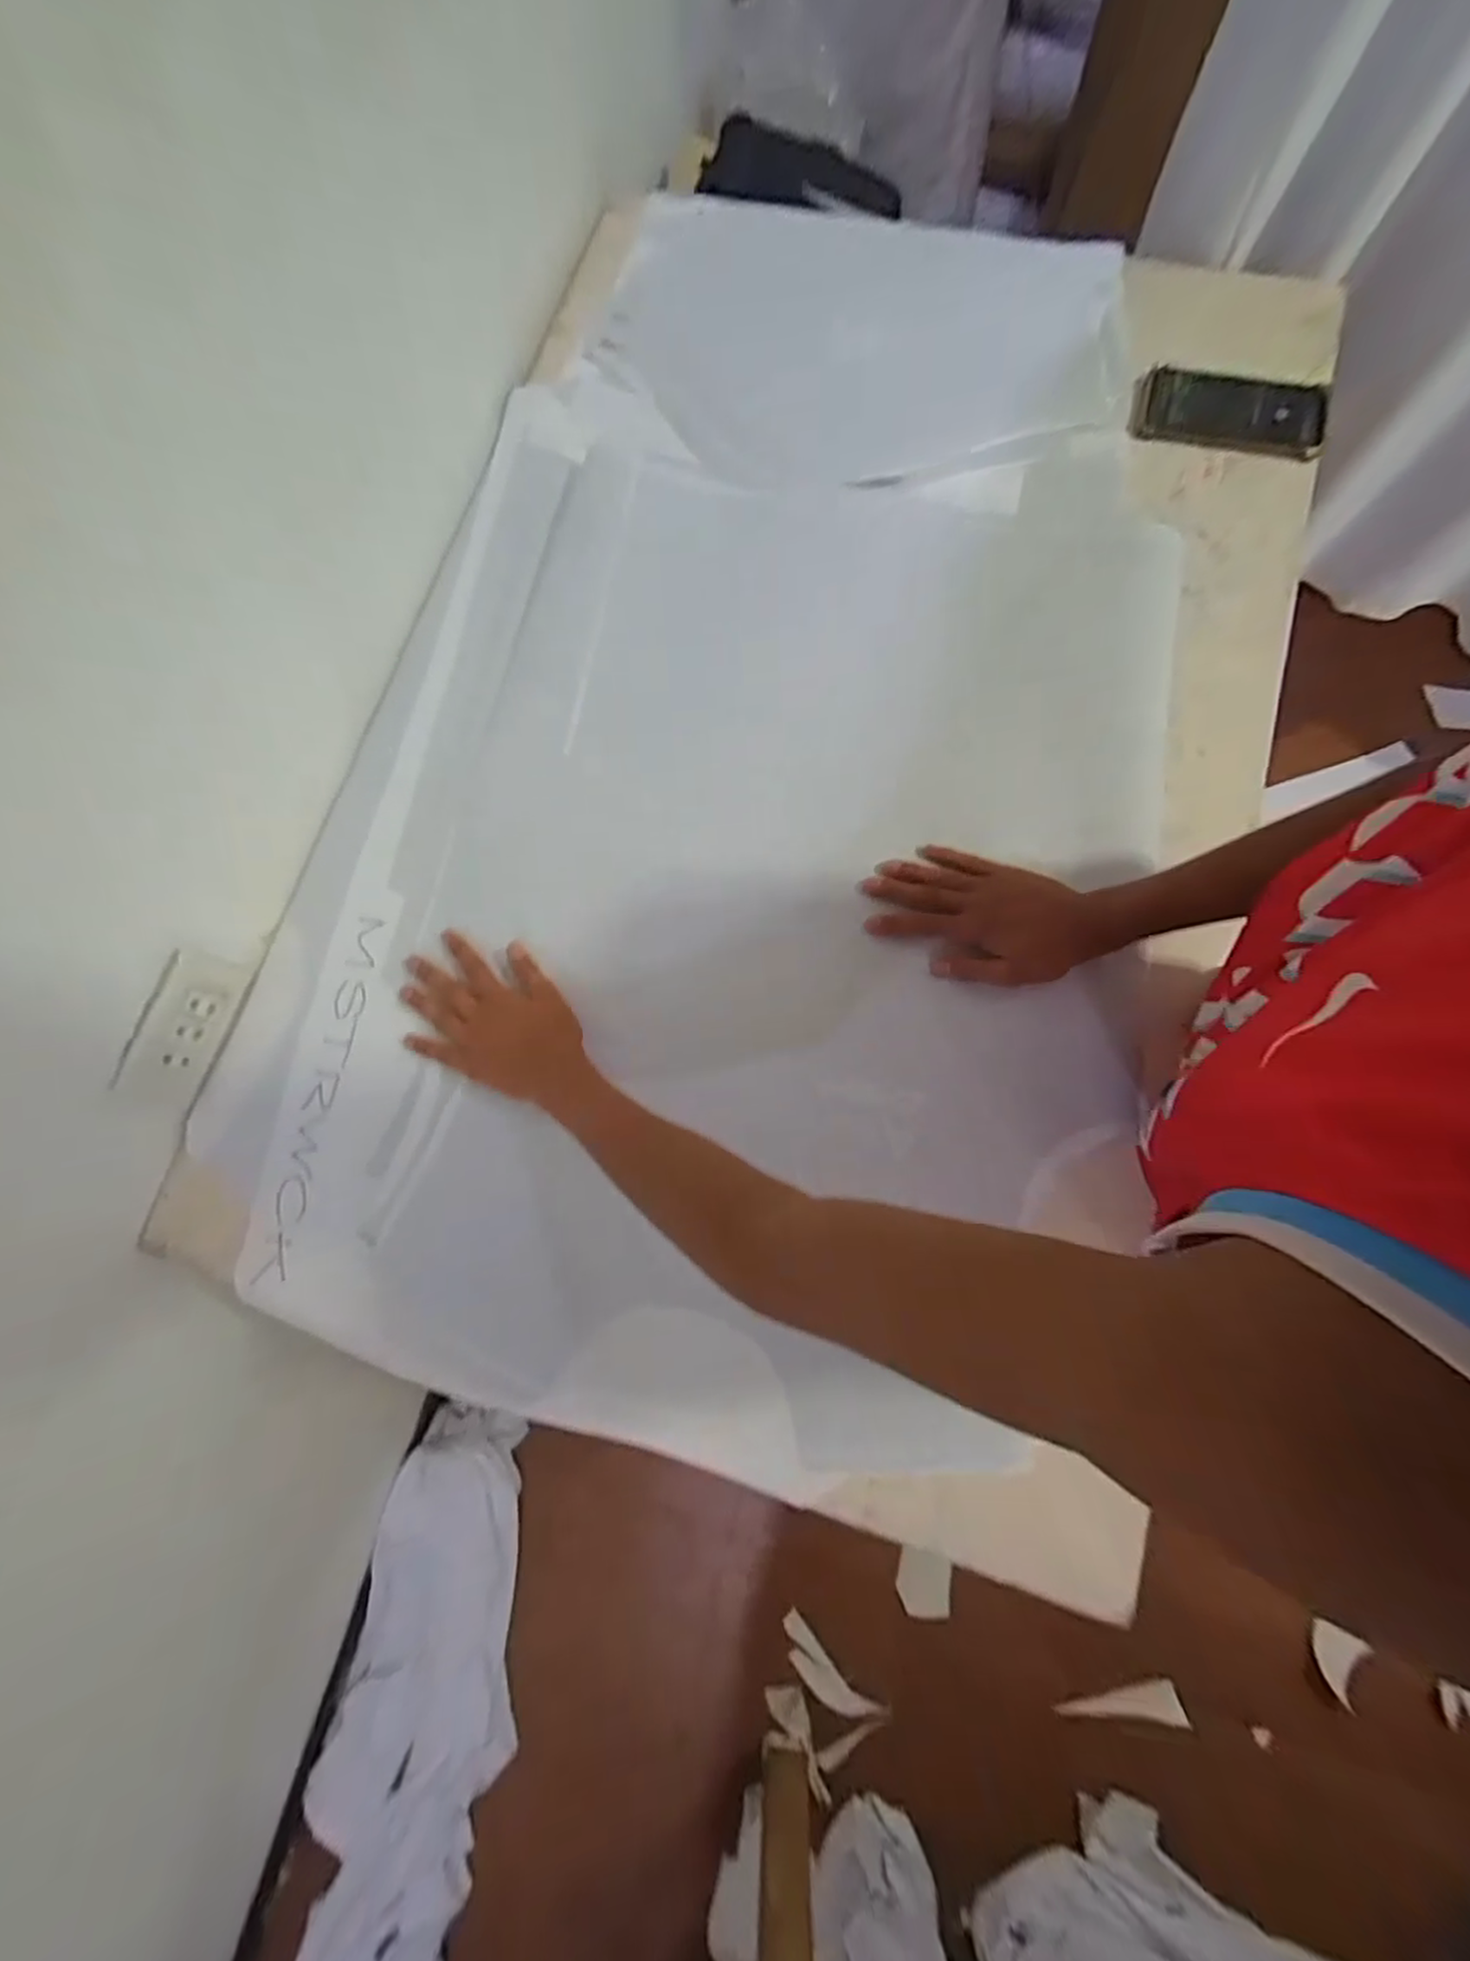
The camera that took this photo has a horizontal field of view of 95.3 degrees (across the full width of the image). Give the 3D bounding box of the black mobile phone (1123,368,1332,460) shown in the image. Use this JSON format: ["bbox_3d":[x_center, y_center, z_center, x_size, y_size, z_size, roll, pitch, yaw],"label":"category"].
[{"bbox_3d":[0.470,-0.542,0.640,0.168,0.007,0.087,17,84,8],"label":"black mobile phone"}]

